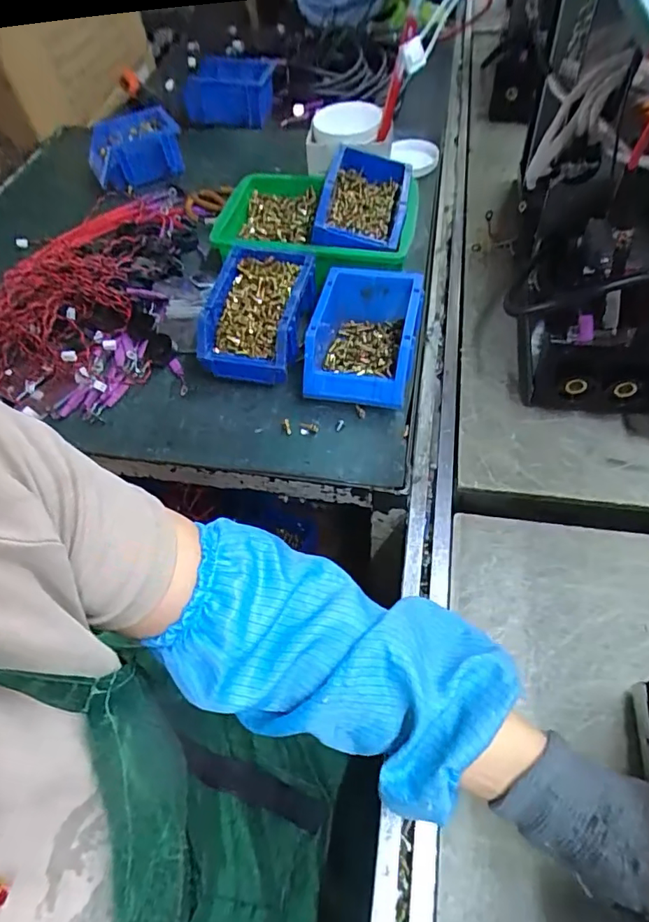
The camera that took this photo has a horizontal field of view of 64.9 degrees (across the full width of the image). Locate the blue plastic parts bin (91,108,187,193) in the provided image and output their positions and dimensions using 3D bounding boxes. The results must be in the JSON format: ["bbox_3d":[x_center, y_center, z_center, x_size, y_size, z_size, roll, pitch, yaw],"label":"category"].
[{"bbox_3d":[-0.318,-0.516,0.854,0.144,0.080,0.141,-25,56,-12],"label":"blue plastic parts bin"}]

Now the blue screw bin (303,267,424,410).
[{"bbox_3d":[0.044,-0.136,0.573,0.116,0.078,0.157,8,56,11],"label":"blue screw bin"}]

